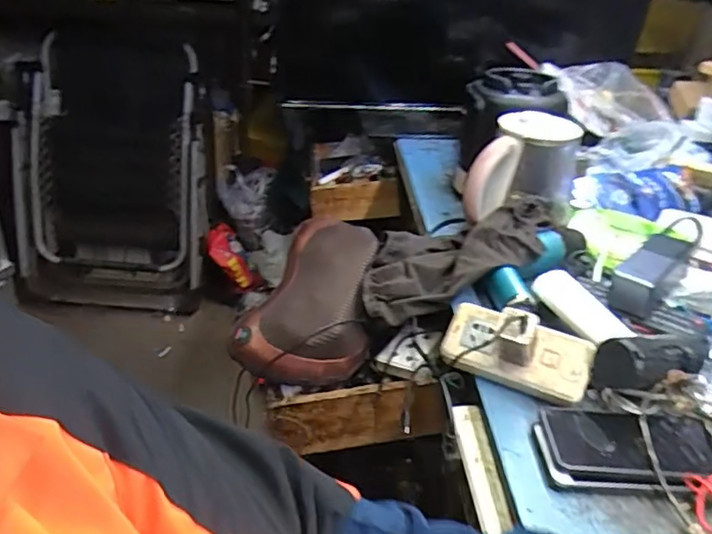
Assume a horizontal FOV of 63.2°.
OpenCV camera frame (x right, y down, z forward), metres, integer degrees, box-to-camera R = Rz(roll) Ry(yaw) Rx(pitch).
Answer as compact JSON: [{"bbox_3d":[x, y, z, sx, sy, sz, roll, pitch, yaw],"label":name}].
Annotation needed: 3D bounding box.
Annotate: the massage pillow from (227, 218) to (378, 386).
[{"bbox_3d":[-0.063,0.038,0.865,0.178,0.086,0.283,7,45,4],"label":"massage pillow"}]

